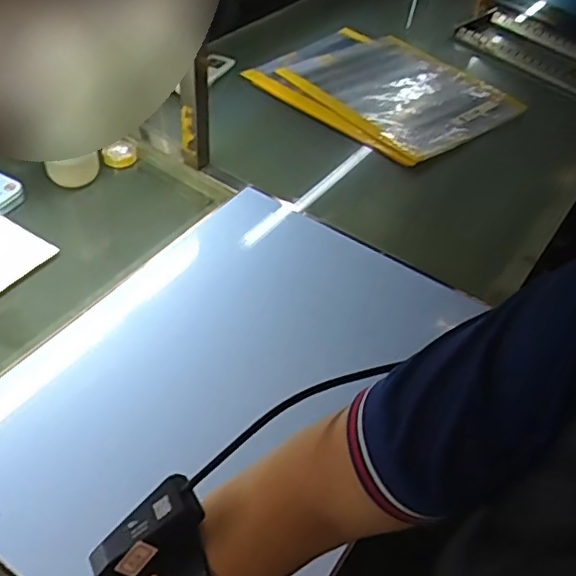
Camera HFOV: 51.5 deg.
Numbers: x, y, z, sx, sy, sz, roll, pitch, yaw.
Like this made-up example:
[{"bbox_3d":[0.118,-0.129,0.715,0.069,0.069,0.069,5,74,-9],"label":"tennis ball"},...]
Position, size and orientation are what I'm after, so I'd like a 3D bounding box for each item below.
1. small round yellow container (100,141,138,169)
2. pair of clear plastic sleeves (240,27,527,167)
[{"bbox_3d":[-0.270,-0.213,0.951,0.053,0.018,0.051,3,46,-4],"label":"small round yellow container"},{"bbox_3d":[0.200,-0.394,1.176,0.387,0.030,0.433,-31,57,-30],"label":"pair of clear plastic sleeves"}]

